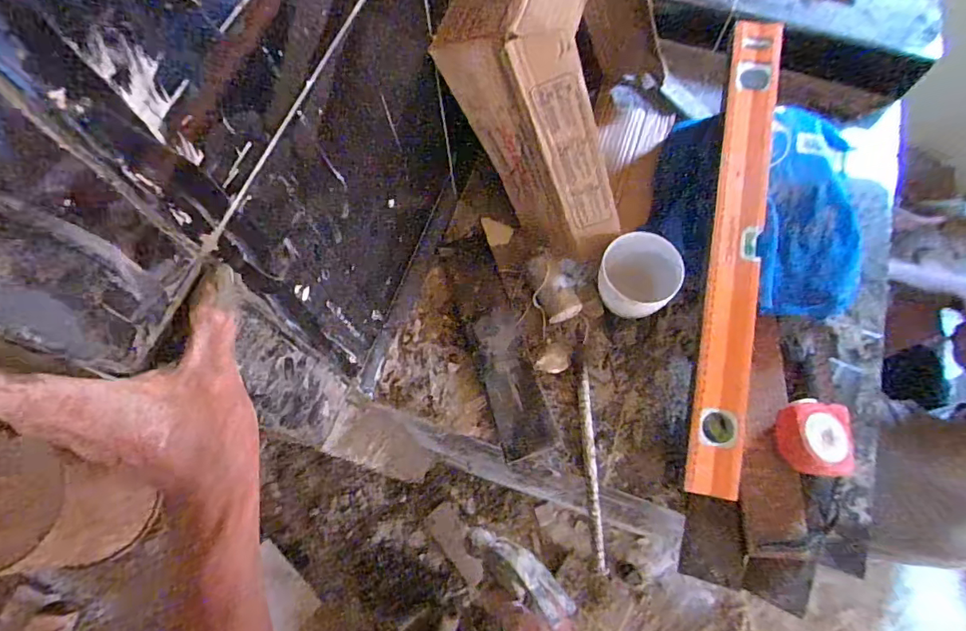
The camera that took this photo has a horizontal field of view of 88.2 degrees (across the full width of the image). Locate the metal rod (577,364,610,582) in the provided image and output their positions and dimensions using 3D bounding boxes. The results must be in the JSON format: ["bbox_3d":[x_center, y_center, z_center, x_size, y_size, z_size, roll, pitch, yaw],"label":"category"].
[{"bbox_3d":[0.125,0.172,0.576,0.016,0.011,0.224,-1,69,0],"label":"metal rod"}]

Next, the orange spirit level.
[{"bbox_3d":[0.294,-0.084,0.573,0.056,0.021,0.566,10,82,1],"label":"orange spirit level"}]

